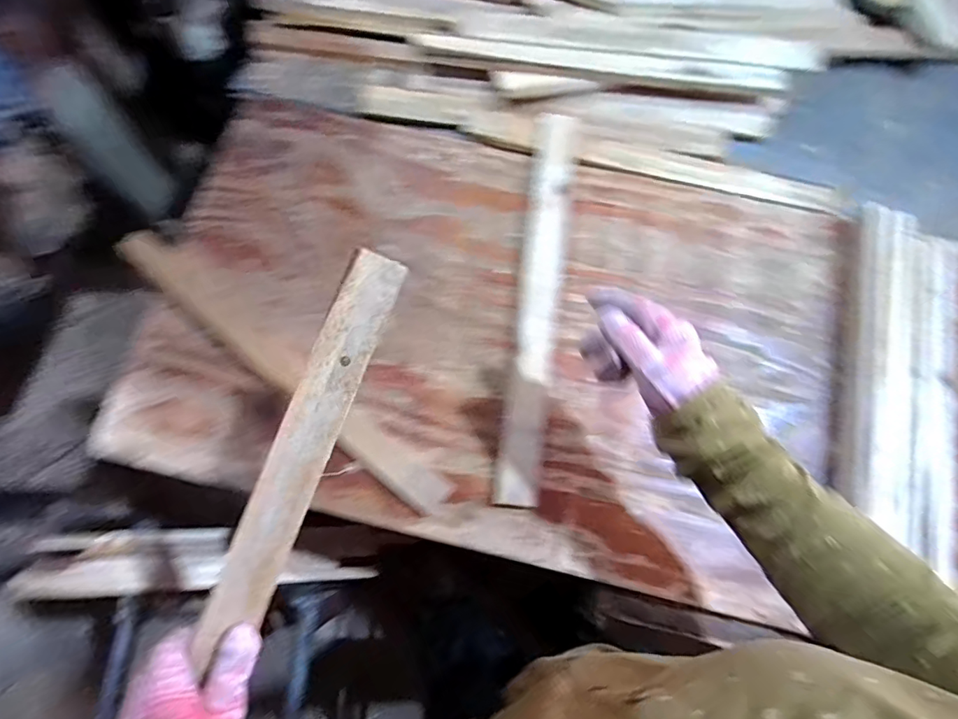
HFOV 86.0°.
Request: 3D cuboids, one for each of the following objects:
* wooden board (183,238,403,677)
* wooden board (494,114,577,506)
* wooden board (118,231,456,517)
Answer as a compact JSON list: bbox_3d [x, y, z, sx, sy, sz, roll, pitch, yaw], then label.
[{"bbox_3d":[-0.128,0.069,0.368,0.040,0.009,0.301,23,91,-14],"label":"wooden board"},{"bbox_3d":[0.072,-0.081,0.620,0.050,0.022,0.490,8,74,2],"label":"wooden board"},{"bbox_3d":[-0.230,0.003,0.595,0.493,0.024,0.050,38,77,10],"label":"wooden board"}]

